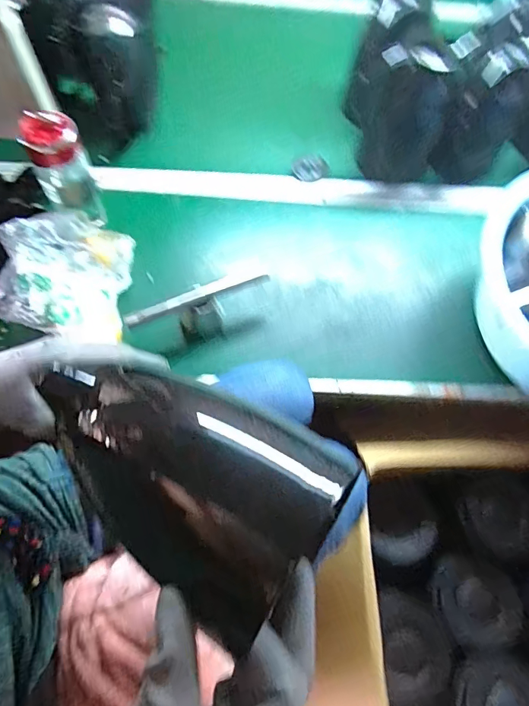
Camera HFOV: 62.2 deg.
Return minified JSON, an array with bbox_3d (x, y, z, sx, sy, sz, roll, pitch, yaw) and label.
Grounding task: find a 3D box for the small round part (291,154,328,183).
[{"bbox_3d":[0.083,-0.327,0.779,0.065,0.012,0.056,-15,67,-9],"label":"small round part"}]

